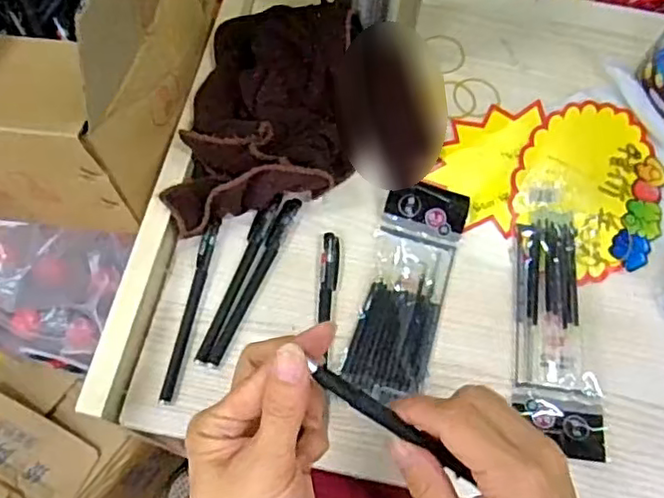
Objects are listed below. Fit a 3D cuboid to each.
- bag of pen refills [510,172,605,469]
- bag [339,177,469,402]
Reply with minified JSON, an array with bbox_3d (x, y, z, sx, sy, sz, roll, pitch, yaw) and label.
[{"bbox_3d":[0.163,0.041,0.473,0.057,0.007,0.211,4,69,0],"label":"bag of pen refills"},{"bbox_3d":[0.056,0.028,0.479,0.061,0.014,0.163,16,69,5],"label":"bag"}]

